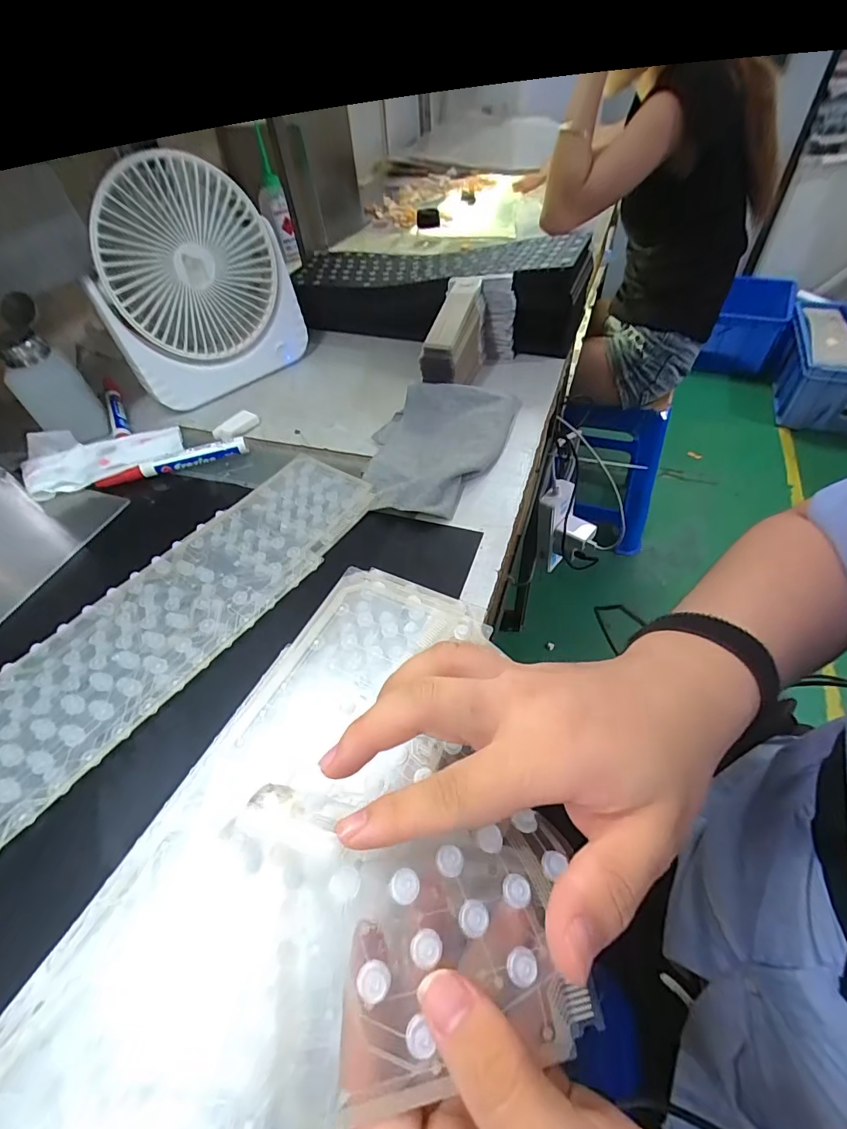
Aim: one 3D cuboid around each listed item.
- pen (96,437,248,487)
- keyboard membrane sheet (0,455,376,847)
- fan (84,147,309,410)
[{"bbox_3d":[-0.238,-0.097,0.429,0.137,0.012,0.010,-17,52,-8],"label":"pen"},{"bbox_3d":[-0.201,0.050,0.315,0.115,0.009,0.403,29,59,25],"label":"keyboard membrane sheet"},{"bbox_3d":[-0.219,-0.272,0.453,0.186,0.190,0.046,-30,55,-18],"label":"fan"}]

